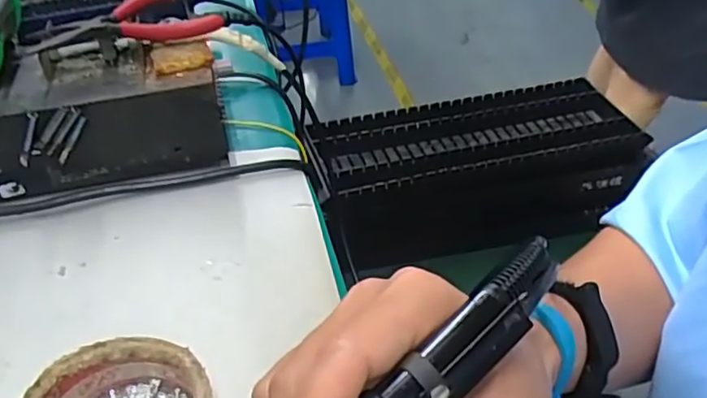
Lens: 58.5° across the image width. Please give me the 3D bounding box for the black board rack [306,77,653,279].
[{"bbox_3d":[0.152,-0.032,0.794,0.410,0.121,0.153,-11,43,-13],"label":"black board rack"}]

